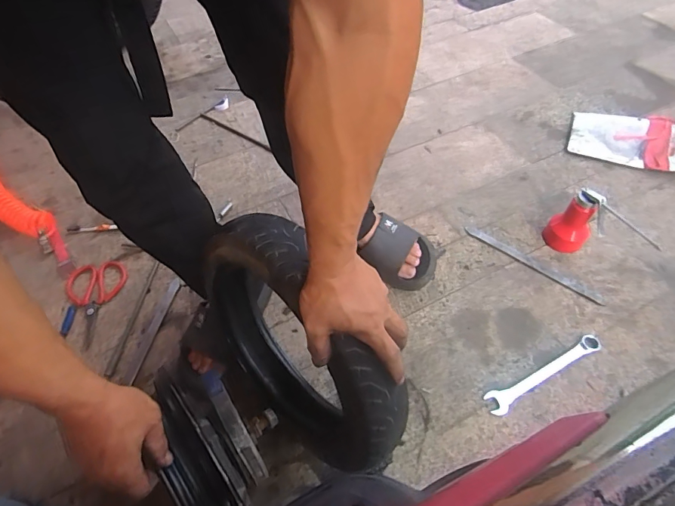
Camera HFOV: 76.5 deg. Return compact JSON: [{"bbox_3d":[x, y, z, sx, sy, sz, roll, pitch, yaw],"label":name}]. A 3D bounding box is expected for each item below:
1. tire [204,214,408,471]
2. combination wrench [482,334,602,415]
[{"bbox_3d":[-0.061,0.120,0.548,0.110,0.291,0.326,-32,62,-20],"label":"tire"},{"bbox_3d":[0.363,0.209,0.747,0.245,0.011,0.039,-23,59,-16],"label":"combination wrench"}]

